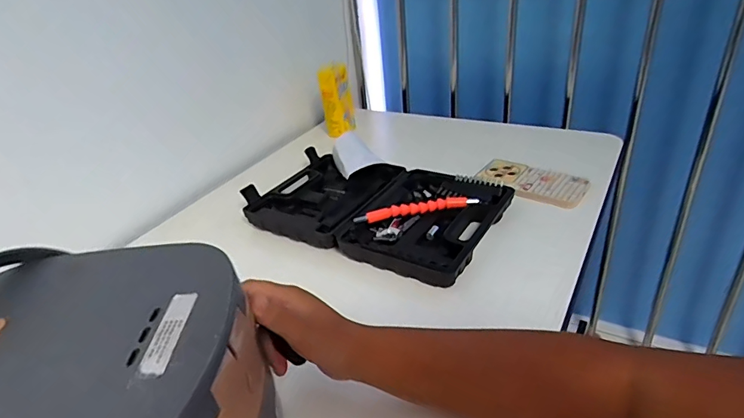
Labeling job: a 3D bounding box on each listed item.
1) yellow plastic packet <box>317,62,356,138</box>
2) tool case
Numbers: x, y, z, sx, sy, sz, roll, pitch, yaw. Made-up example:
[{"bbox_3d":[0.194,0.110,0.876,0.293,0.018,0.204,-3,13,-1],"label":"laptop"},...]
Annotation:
[{"bbox_3d":[-0.070,-0.215,0.948,0.063,0.135,0.040,-8,31,-2],"label":"yellow plastic packet"},{"bbox_3d":[0.001,-0.001,0.697,0.363,0.049,0.230,15,37,32],"label":"tool case"}]

